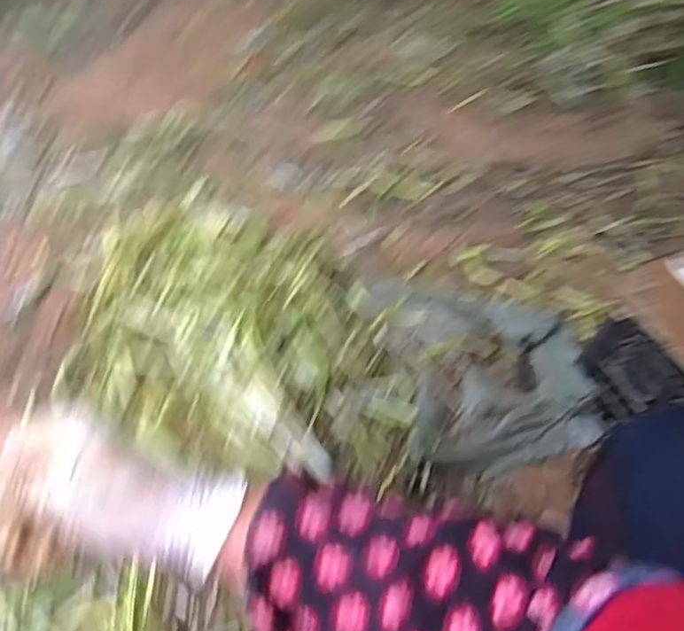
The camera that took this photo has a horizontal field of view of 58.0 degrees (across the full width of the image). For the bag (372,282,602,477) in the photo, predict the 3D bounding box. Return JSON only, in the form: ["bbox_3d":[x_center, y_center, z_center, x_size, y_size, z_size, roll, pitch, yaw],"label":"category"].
[{"bbox_3d":[0.228,0.066,1.000,0.321,0.069,0.354,-4,50,-9],"label":"bag"}]

